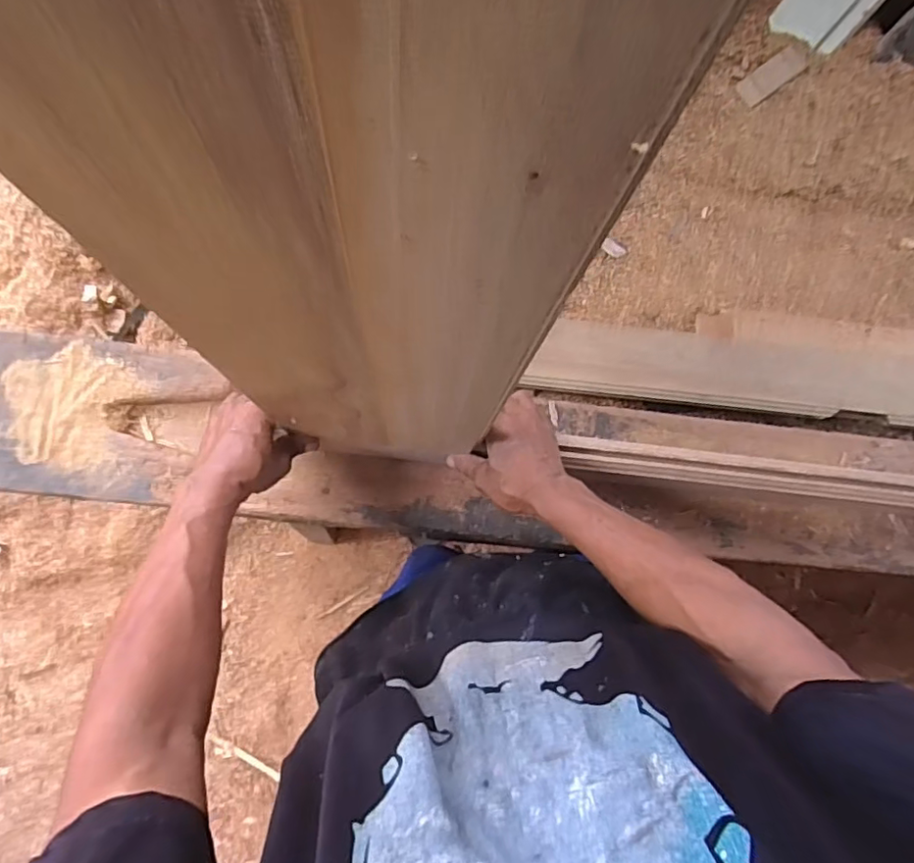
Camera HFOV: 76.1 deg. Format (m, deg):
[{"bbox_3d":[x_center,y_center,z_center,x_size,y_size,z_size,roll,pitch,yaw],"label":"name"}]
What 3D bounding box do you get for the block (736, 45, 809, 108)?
[{"bbox_3d":[0.513,-0.581,0.953,0.107,0.007,0.049,-34,86,10],"label":"block"}]

